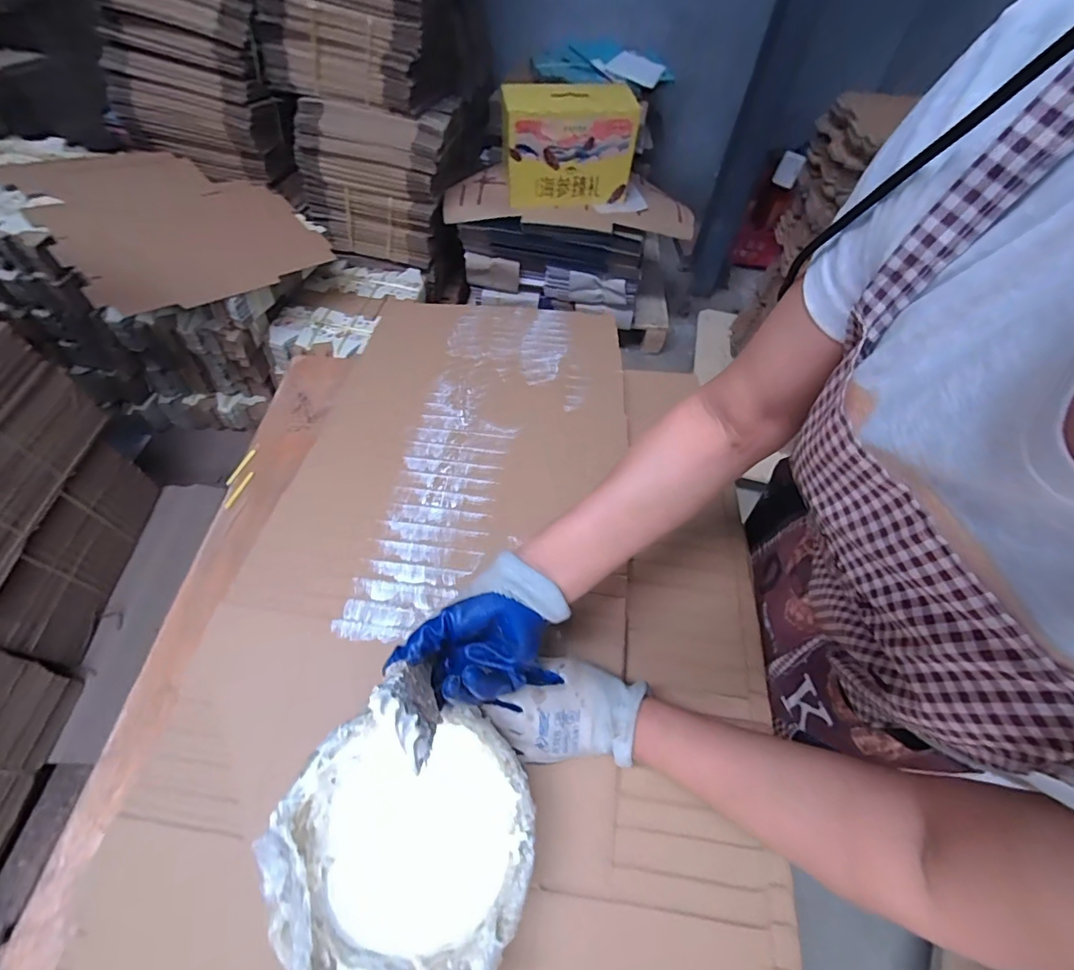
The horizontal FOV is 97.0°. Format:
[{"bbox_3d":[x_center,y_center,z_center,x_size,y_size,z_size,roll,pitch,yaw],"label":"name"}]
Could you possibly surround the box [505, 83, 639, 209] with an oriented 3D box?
[{"bbox_3d":[0.094,-1.069,1.501,0.406,0.272,0.176,-7,58,-8],"label":"box"}]

